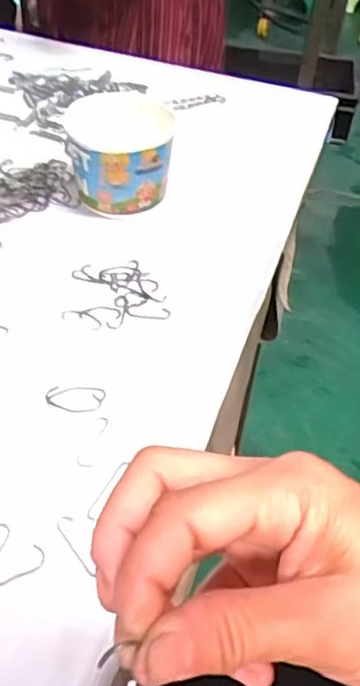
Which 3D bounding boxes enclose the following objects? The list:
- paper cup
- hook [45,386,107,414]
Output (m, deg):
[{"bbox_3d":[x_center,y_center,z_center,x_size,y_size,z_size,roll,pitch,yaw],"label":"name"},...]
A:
[{"bbox_3d":[-0.052,-0.161,0.561,0.085,0.081,0.079,2,48,-3],"label":"paper cup"},{"bbox_3d":[-0.070,0.036,0.433,0.039,0.004,0.022,5,48,0],"label":"hook"}]

